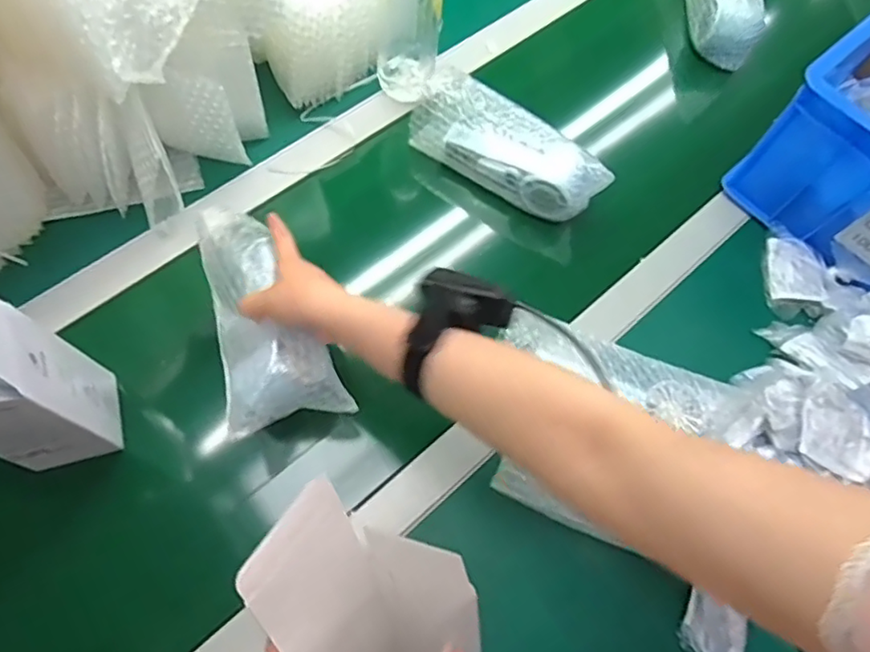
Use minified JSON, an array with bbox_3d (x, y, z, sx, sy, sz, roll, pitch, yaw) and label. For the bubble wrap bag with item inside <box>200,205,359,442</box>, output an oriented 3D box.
[{"bbox_3d":[-0.150,-0.011,0.495,0.086,0.045,0.200,-23,70,-13],"label":"bubble wrap bag with item inside"}]

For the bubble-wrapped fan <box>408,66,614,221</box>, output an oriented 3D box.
[{"bbox_3d":[0.077,-0.186,0.627,0.207,0.067,0.066,32,68,11],"label":"bubble-wrapped fan"}]

